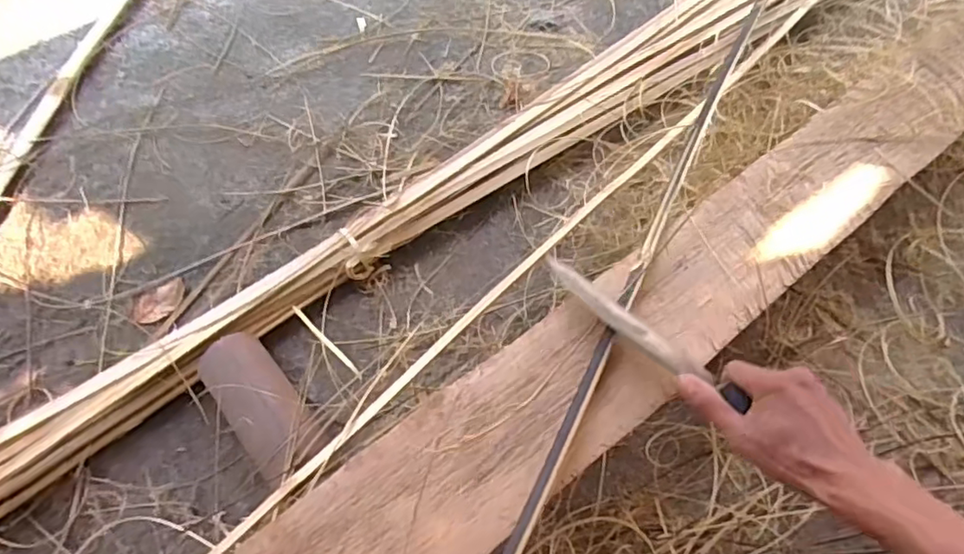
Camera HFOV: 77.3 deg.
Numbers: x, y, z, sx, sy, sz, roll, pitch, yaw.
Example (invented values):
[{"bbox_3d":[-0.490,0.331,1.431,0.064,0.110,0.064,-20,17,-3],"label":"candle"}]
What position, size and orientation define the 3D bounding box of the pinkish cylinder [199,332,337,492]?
[{"bbox_3d":[-0.214,0.131,0.594,0.069,0.066,0.161,-39,67,-19],"label":"pinkish cylinder"}]

